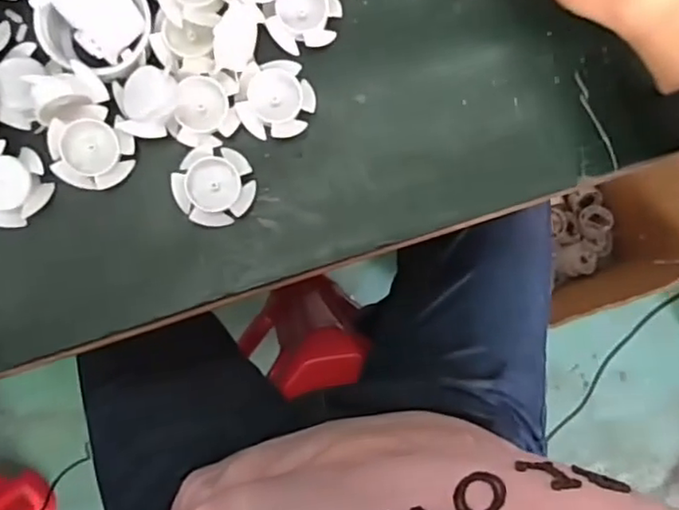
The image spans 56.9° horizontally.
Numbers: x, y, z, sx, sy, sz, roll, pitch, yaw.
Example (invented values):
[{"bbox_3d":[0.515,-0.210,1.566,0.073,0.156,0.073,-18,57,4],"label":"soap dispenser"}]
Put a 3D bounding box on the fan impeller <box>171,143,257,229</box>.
[{"bbox_3d":[-0.065,-0.036,0.326,0.040,0.012,0.040,0,89,-6],"label":"fan impeller"}]

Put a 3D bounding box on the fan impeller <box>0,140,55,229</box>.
[{"bbox_3d":[-0.167,-0.035,0.311,0.039,0.010,0.038,0,89,-6],"label":"fan impeller"}]

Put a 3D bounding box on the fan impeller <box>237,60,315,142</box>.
[{"bbox_3d":[-0.034,-0.081,0.331,0.040,0.012,0.038,0,89,-6],"label":"fan impeller"}]

